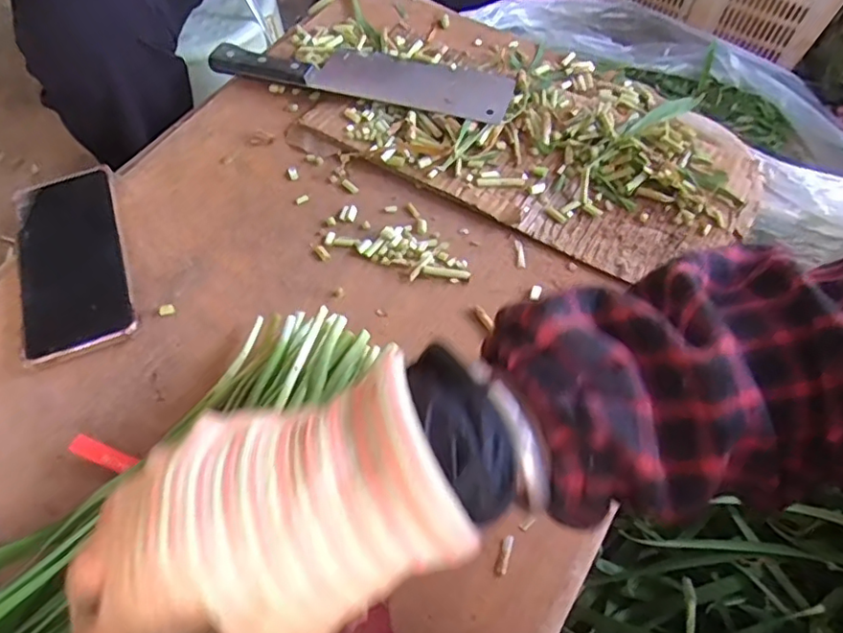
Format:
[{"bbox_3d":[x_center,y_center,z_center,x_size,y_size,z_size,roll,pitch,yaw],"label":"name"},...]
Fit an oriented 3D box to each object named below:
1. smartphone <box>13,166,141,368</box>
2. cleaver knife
[{"bbox_3d":[-0.253,-0.042,0.435,0.074,0.015,0.157,-19,63,-10],"label":"smartphone"},{"bbox_3d":[-0.052,-0.218,0.531,0.264,0.013,0.071,16,62,9],"label":"cleaver knife"}]

